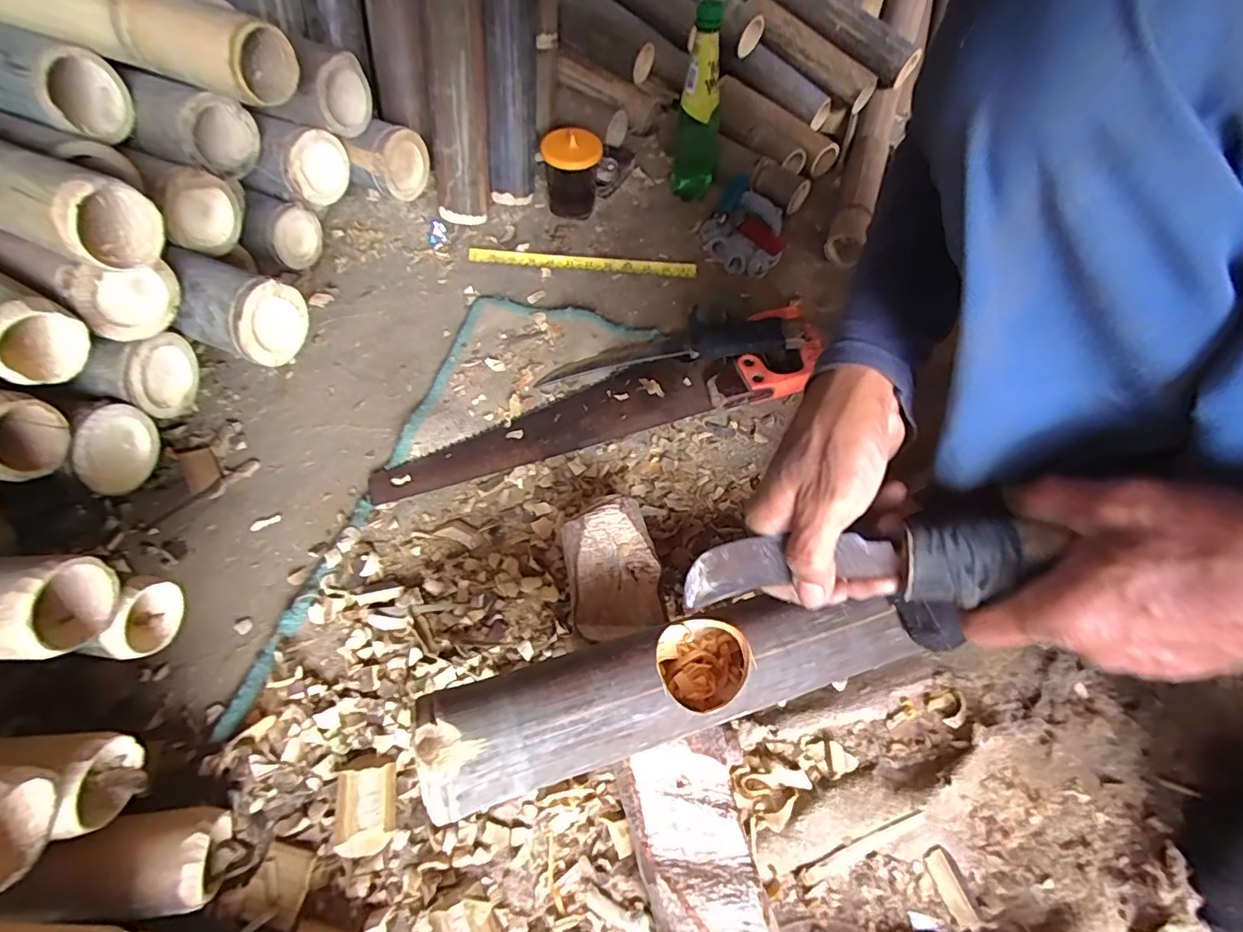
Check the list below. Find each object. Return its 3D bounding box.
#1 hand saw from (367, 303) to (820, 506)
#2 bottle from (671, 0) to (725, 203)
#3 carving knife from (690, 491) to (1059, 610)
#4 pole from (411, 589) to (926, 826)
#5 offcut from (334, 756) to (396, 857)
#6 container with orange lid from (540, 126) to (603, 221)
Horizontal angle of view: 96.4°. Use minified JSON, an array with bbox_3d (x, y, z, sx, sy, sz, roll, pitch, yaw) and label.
[{"bbox_3d":[-0.017,-0.083,0.595,0.500,0.043,0.122,-15,60,-10],"label":"hand saw"},{"bbox_3d":[0.104,-0.457,0.721,0.057,0.226,0.049,6,58,3],"label":"bottle"},{"bbox_3d":[0.125,0.056,0.312,0.192,0.044,0.039,-13,55,23],"label":"carving knife"},{"bbox_3d":[0.044,0.139,0.370,0.332,0.075,0.072,-14,60,-11],"label":"pole"},{"bbox_3d":[-0.184,0.242,0.398,0.040,0.014,0.059,-7,59,-5],"label":"offcut"},{"bbox_3d":[-0.066,-0.394,0.758,0.072,0.099,0.070,-2,58,-3],"label":"container with orange lid"}]

